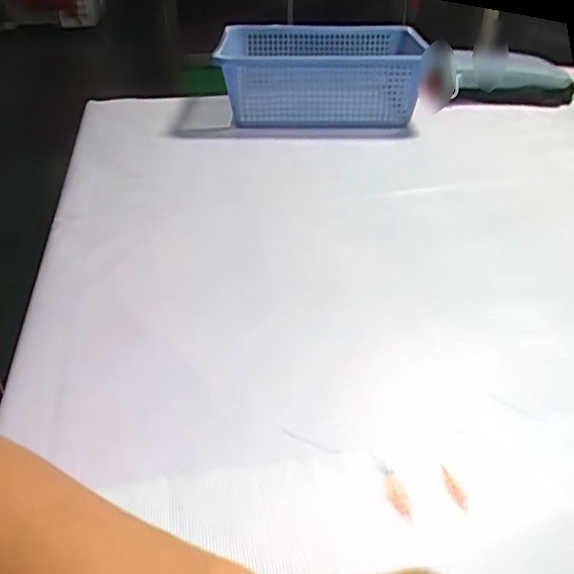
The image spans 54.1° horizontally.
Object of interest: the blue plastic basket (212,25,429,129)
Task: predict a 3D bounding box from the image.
[{"bbox_3d":[0.042,-0.317,0.821,0.252,0.085,0.261,0,33,-1],"label":"blue plastic basket"}]

